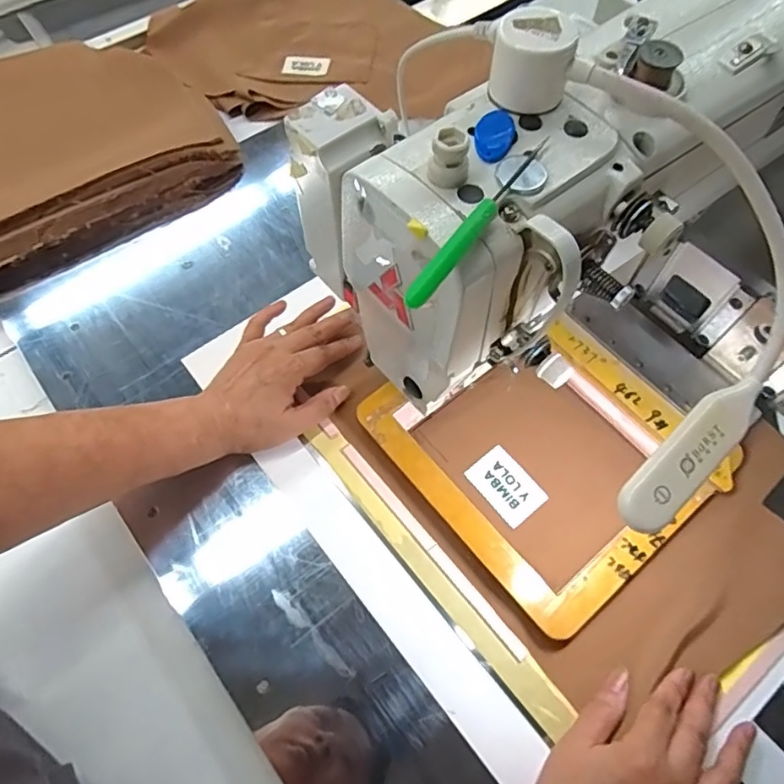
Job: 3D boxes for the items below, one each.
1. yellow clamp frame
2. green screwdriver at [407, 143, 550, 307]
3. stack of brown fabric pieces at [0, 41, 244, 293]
[{"bbox_3d":[0.123,0.040,0.470,0.210,0.014,0.236,-37,70,-15],"label":"yellow clamp frame"},{"bbox_3d":[0.041,-0.080,0.256,0.007,0.008,0.117,32,66,14],"label":"green screwdriver"},{"bbox_3d":[-0.433,-0.247,0.631,0.457,0.082,0.316,-32,67,-17],"label":"stack of brown fabric pieces"}]

